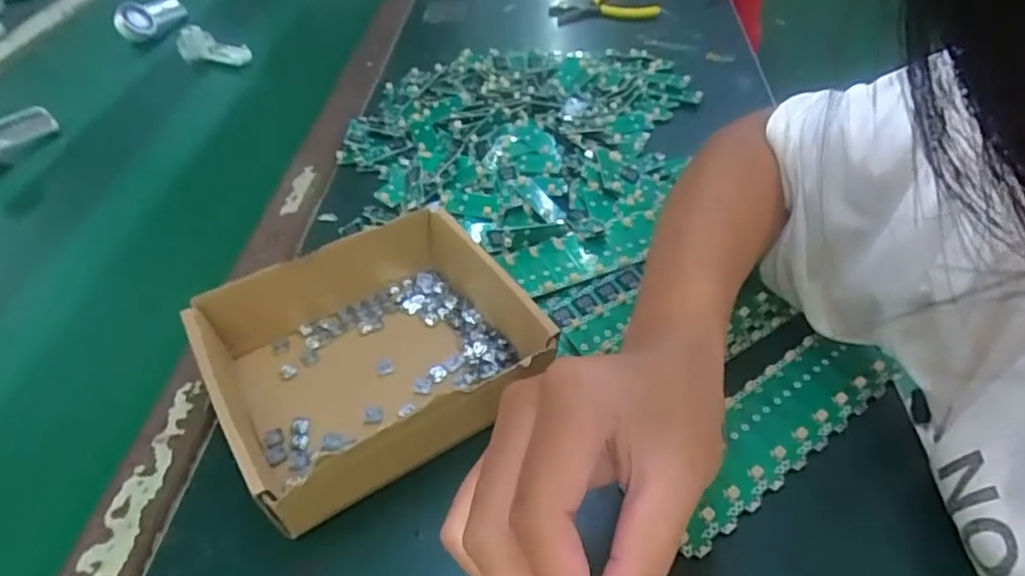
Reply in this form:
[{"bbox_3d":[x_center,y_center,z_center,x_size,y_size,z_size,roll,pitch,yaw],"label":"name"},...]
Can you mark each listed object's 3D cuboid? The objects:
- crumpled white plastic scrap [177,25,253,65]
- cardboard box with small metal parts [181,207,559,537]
[{"bbox_3d":[-0.333,-0.269,0.681,0.087,0.033,0.024,15,49,17],"label":"crumpled white plastic scrap"},{"bbox_3d":[-0.080,0.035,0.352,0.163,0.054,0.144,-28,51,-21],"label":"cardboard box with small metal parts"}]

